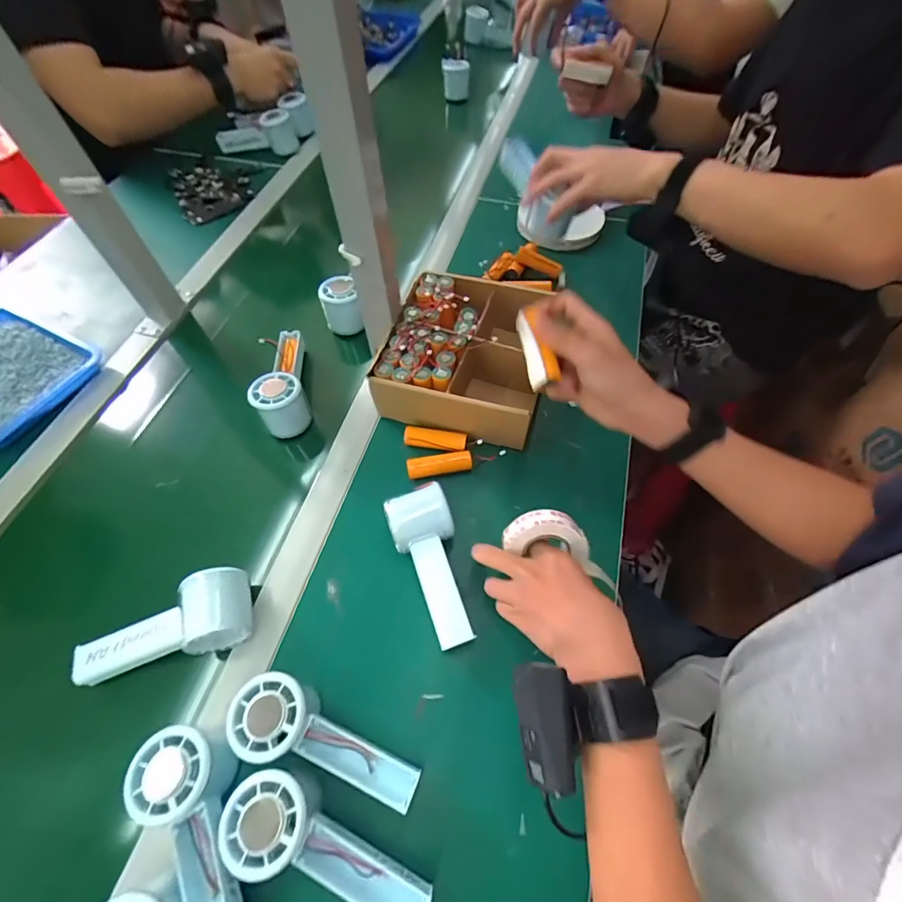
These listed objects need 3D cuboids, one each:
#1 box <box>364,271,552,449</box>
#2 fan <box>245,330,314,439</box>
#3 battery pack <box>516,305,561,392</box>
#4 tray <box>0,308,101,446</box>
[{"bbox_3d":[0.022,-0.113,0.532,0.182,0.077,0.206,15,61,9],"label":"box"},{"bbox_3d":[-0.205,-0.091,0.538,0.053,0.067,0.151,-10,60,-4],"label":"fan"},{"bbox_3d":[0.071,-0.087,0.370,0.020,0.018,0.072,-11,71,-5],"label":"battery pack"},{"bbox_3d":[-0.586,-0.101,0.564,0.209,0.023,0.172,24,63,14],"label":"tray"}]

